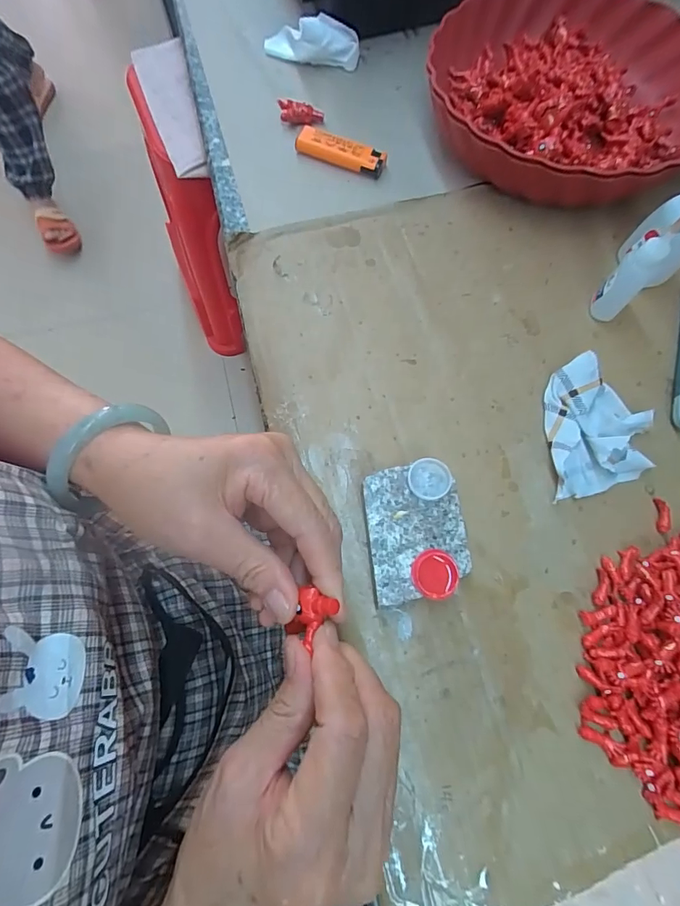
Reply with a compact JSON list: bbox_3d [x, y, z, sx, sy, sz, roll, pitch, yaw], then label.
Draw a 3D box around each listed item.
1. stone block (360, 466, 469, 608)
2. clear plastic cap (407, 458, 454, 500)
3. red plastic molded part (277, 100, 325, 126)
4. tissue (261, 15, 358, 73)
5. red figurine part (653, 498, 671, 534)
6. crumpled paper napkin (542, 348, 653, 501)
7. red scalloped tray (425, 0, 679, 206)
[{"bbox_3d":[0.047,0.051,0.280,0.059,0.019,0.080,-6,72,-3],"label":"stone block"},{"bbox_3d":[0.058,0.017,0.280,0.028,0.004,0.026,-1,77,5],"label":"clear plastic cap"},{"bbox_3d":[-0.036,-0.314,0.402,0.042,0.017,0.010,15,72,4],"label":"red plastic molded part"},{"bbox_3d":[-0.031,-0.398,0.422,0.097,0.038,0.029,12,72,3],"label":"tissue"},{"bbox_3d":[0.216,0.042,0.292,0.007,0.006,0.022,1,72,0],"label":"red figurine part"},{"bbox_3d":[0.181,-0.017,0.305,0.068,0.018,0.098,3,72,1],"label":"crumpled paper napkin"},{"bbox_3d":[0.192,-0.314,0.377,0.249,0.049,0.235,-36,76,-11],"label":"red scalloped tray"}]

